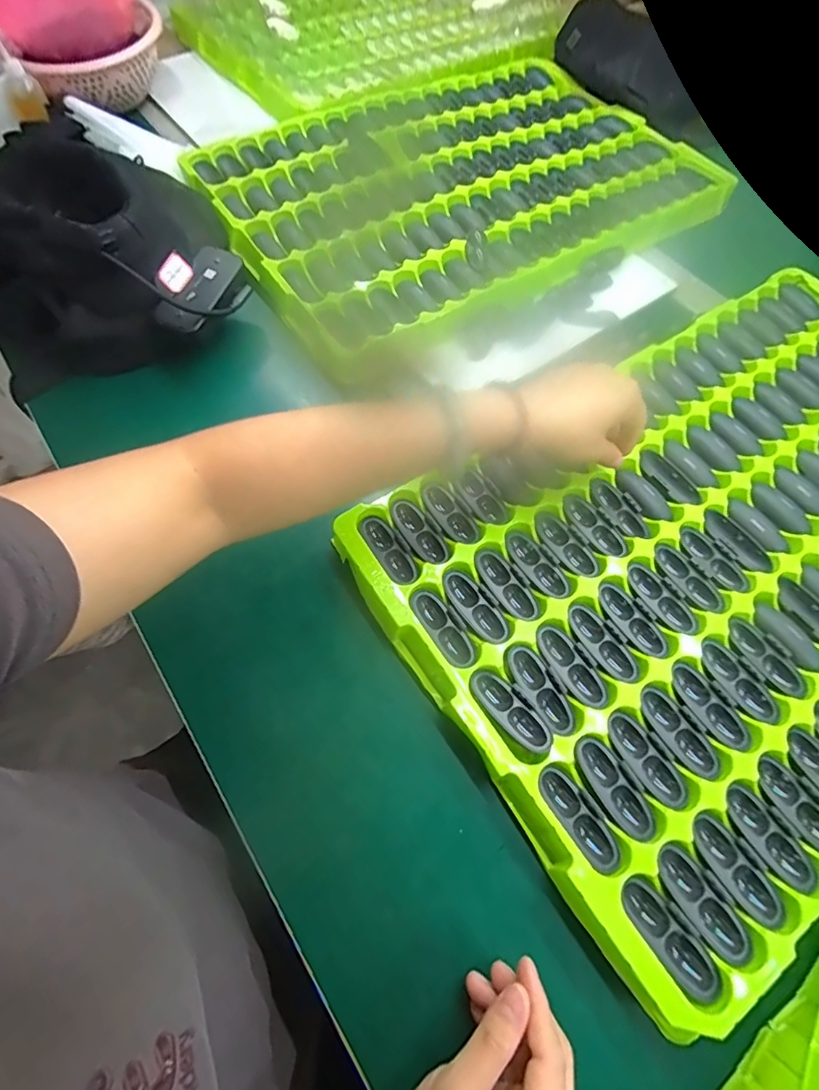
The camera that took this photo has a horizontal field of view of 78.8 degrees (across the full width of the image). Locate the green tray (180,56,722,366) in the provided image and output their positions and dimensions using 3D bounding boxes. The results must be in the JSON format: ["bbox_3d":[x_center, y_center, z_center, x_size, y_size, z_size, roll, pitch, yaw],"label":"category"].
[{"bbox_3d":[0.064,-0.453,0.625,0.590,0.040,0.419,-32,71,-15],"label":"green tray"}]

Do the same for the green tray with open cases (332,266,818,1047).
[{"bbox_3d":[0.278,-0.006,0.410,0.567,0.024,0.373,-31,70,-15],"label":"green tray with open cases"}]

